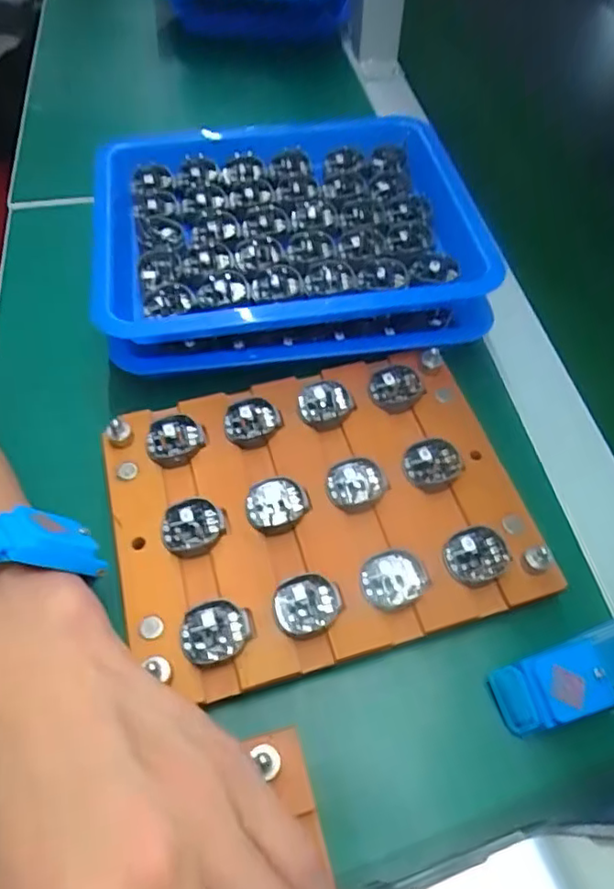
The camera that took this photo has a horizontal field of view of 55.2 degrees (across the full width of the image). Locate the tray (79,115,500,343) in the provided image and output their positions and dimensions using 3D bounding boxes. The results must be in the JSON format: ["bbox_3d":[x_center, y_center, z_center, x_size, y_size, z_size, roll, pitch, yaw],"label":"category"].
[{"bbox_3d":[-0.013,-0.127,0.348,0.214,0.035,0.164,-11,56,-8],"label":"tray"}]

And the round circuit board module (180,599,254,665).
[{"bbox_3d":[-0.037,0.077,0.242,0.029,0.007,0.022,-11,56,-9],"label":"round circuit board module"}]

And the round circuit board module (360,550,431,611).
[{"bbox_3d":[0.038,0.059,0.255,0.029,0.004,0.024,-14,60,-11],"label":"round circuit board module"}]

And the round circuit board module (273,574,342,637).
[{"bbox_3d":[0.001,0.068,0.249,0.028,0.004,0.023,-12,56,-9],"label":"round circuit board module"}]

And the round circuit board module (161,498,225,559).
[{"bbox_3d":[-0.052,0.038,0.268,0.027,0.007,0.024,-10,56,-8],"label":"round circuit board module"}]

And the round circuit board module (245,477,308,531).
[{"bbox_3d":[-0.014,0.028,0.274,0.028,0.006,0.023,-6,55,-5],"label":"round circuit board module"}]

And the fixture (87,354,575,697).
[{"bbox_3d":[0.004,0.027,0.277,0.182,0.014,0.143,-13,56,-10],"label":"fixture"}]

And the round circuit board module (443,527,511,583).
[{"bbox_3d":[0.075,0.049,0.261,0.027,0.006,0.023,-26,59,-18],"label":"round circuit board module"}]

